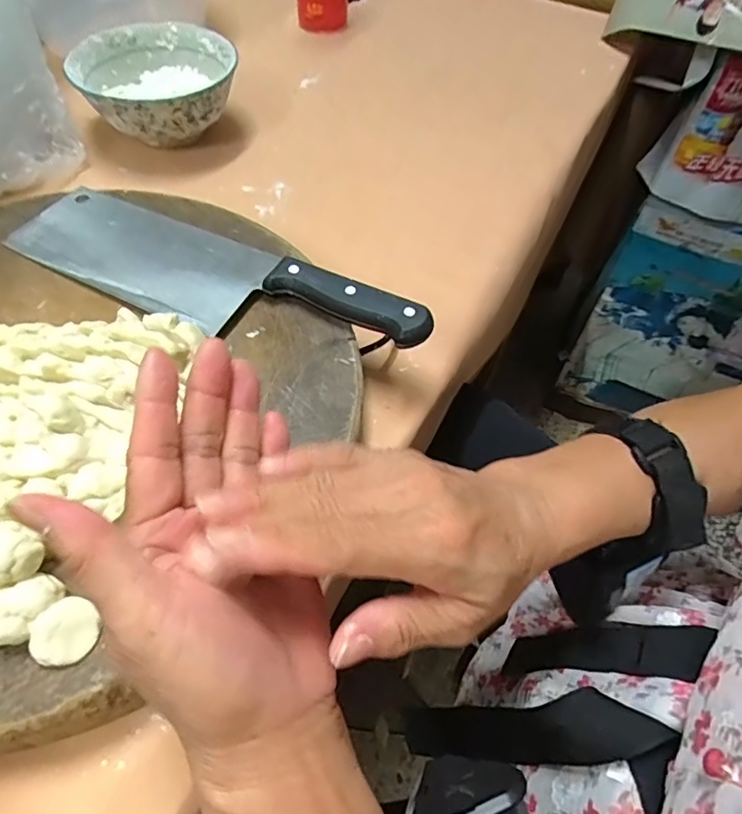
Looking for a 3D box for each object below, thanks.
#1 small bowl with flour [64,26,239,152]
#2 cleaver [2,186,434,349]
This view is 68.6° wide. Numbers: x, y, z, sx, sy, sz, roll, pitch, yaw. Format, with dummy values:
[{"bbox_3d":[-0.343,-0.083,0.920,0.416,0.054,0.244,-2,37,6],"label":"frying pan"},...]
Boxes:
[{"bbox_3d":[-0.197,-0.298,0.514,0.137,0.059,0.139,1,56,-2],"label":"small bowl with flour"},{"bbox_3d":[-0.106,-0.088,0.358,0.291,0.017,0.078,23,58,12],"label":"cleaver"}]

